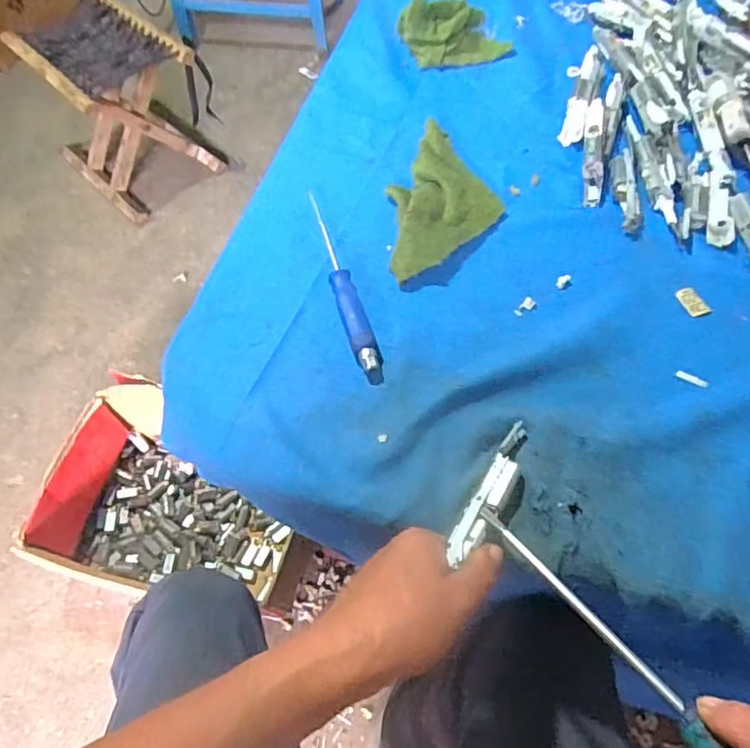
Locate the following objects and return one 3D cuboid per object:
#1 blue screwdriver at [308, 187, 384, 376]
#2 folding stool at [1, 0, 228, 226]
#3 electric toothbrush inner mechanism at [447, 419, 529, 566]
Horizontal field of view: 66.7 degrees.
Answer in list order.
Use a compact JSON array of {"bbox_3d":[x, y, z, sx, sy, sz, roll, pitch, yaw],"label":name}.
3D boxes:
[{"bbox_3d":[-0.029,-0.080,0.462,0.020,0.019,0.184,-15,62,-9],"label":"blue screwdriver"},{"bbox_3d":[-0.570,-0.601,1.304,0.315,0.316,0.278,38,67,18],"label":"folding stool"},{"bbox_3d":[0.075,0.076,0.367,0.019,0.012,0.103,27,60,17],"label":"electric toothbrush inner mechanism"}]

